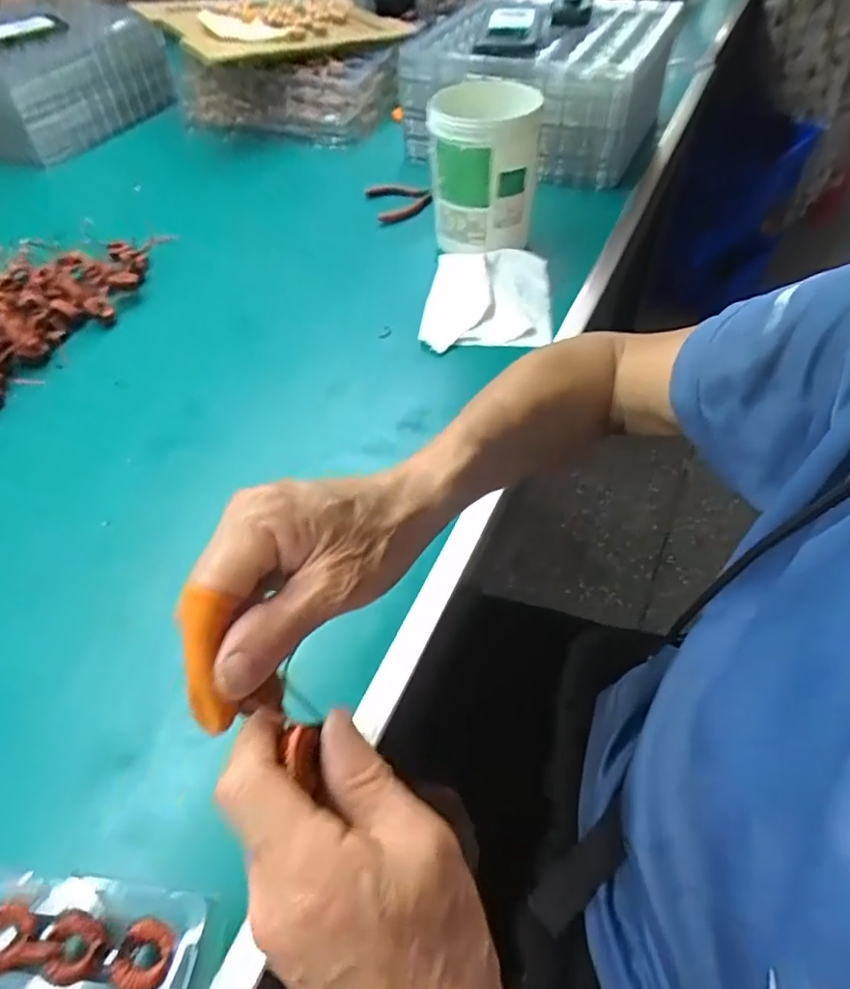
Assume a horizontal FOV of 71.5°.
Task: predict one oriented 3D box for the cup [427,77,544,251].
[{"bbox_3d":[0.059,-0.326,0.598,0.102,0.144,0.093,-1,51,2],"label":"cup"}]

